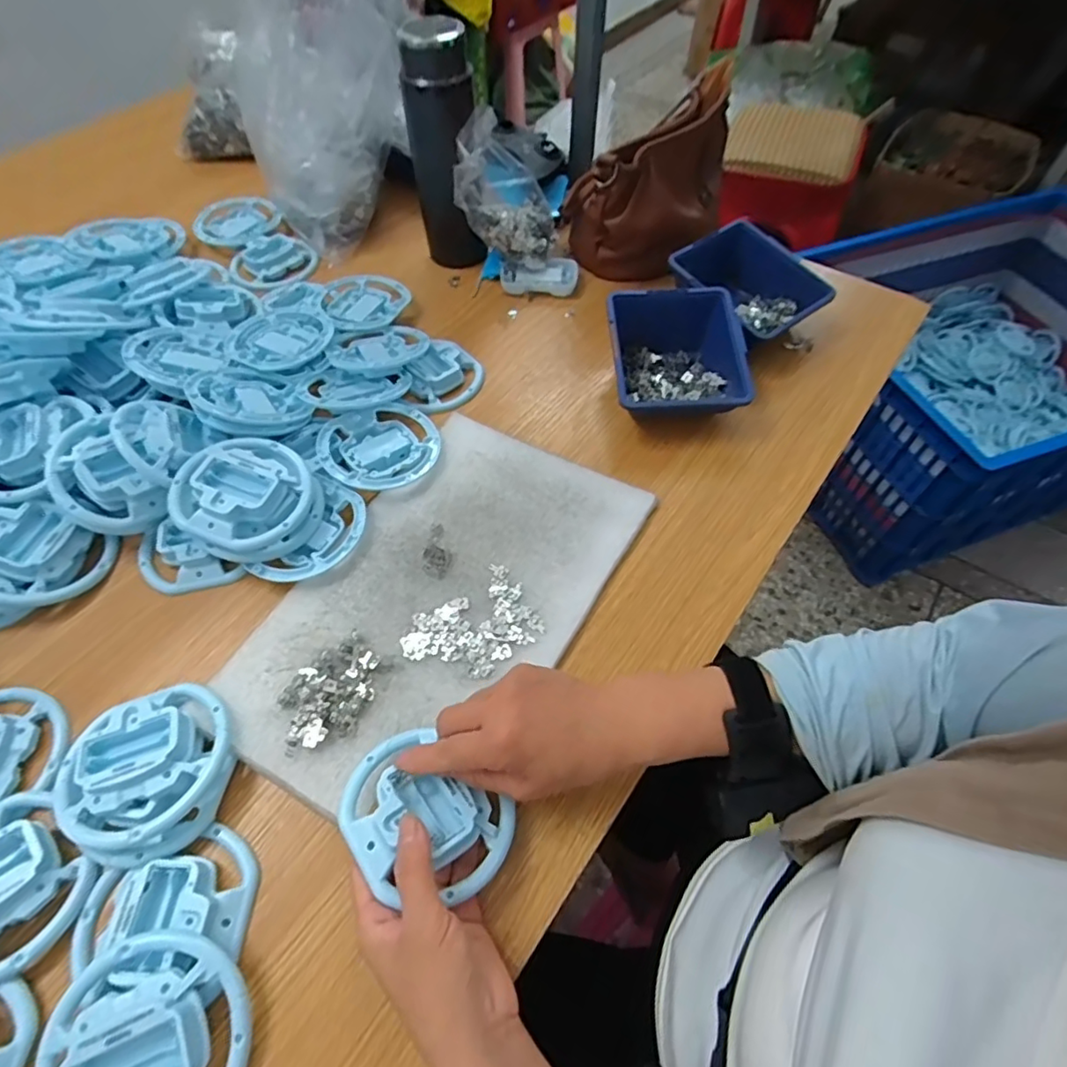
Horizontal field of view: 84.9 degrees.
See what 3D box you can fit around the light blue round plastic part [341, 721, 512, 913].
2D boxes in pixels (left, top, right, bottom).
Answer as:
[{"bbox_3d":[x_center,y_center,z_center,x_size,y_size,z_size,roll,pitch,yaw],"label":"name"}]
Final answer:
[{"bbox_3d":[-0.067,0.170,0.351,0.104,0.032,0.079,37,65,19],"label":"light blue round plastic part"}]

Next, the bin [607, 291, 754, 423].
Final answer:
[{"bbox_3d":[0.137,-0.167,0.569,0.121,0.064,0.134,-3,57,-2],"label":"bin"}]

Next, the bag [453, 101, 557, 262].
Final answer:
[{"bbox_3d":[-0.029,-0.388,0.652,0.107,0.123,0.098,1,57,0],"label":"bag"}]

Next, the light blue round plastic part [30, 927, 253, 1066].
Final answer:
[{"bbox_3d":[-0.207,0.268,0.304,0.104,0.033,0.097,0,57,0],"label":"light blue round plastic part"}]

